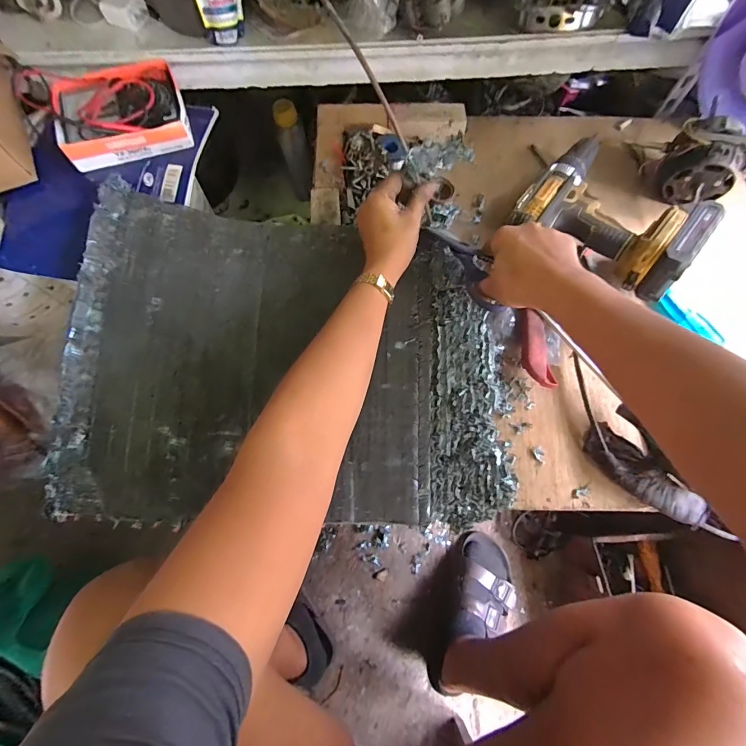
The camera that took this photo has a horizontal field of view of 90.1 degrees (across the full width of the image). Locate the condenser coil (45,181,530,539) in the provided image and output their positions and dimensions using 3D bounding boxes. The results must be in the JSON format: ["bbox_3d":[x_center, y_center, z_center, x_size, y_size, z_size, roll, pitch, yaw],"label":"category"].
[{"bbox_3d":[-0.081,-0.019,0.424,0.470,0.060,0.356,2,77,-1],"label":"condenser coil"}]

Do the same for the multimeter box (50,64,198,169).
[{"bbox_3d":[-0.347,-0.360,0.515,0.166,0.040,0.134,-16,72,-5],"label":"multimeter box"}]

